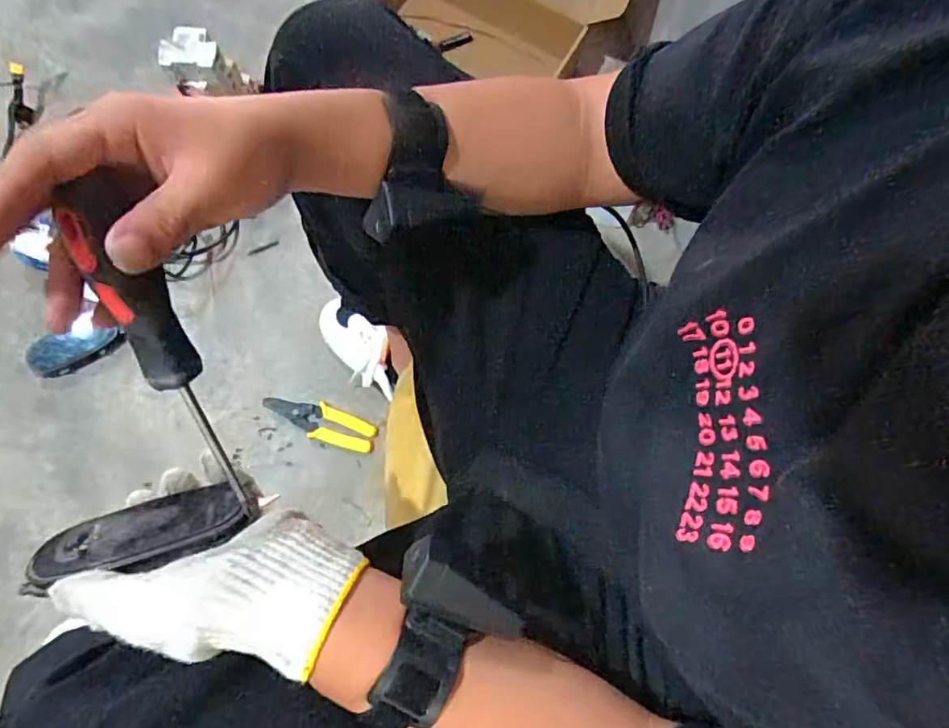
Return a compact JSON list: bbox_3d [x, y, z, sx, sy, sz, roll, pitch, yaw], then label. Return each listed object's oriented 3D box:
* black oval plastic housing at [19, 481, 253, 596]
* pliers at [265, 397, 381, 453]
[{"bbox_3d":[-0.203,0.112,0.346,0.120,0.028,0.048,-13,32,-8],"label":"black oval plastic housing"},{"bbox_3d":[-0.220,0.082,0.799,0.163,0.018,0.049,19,76,2],"label":"pliers"}]

